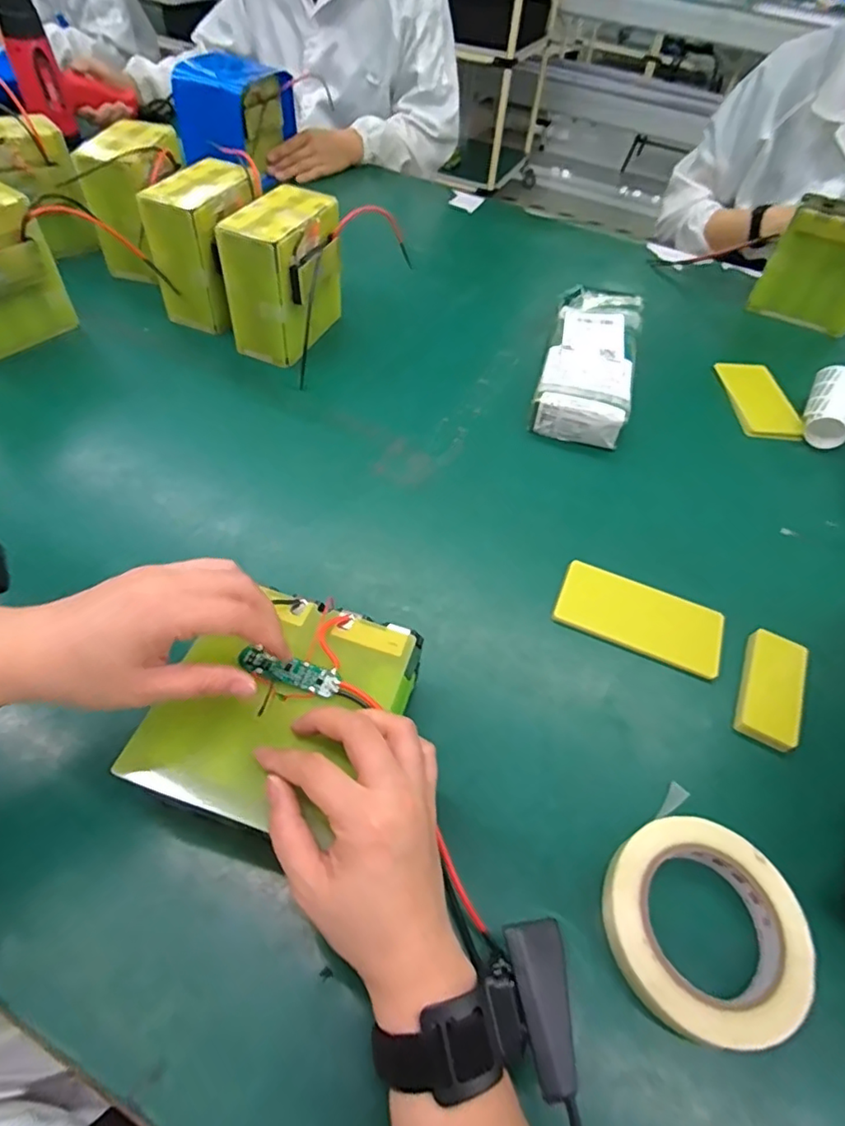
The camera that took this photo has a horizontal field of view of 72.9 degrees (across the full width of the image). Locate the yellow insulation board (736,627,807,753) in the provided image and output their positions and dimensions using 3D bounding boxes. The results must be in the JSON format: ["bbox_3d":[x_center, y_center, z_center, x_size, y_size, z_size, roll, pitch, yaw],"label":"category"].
[{"bbox_3d":[0.280,0.097,0.458,0.044,0.014,0.100,27,54,15],"label":"yellow insulation board"}]

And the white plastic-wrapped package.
[{"bbox_3d":[0.204,-0.251,0.705,0.107,0.050,0.274,16,52,7],"label":"white plastic-wrapped package"}]

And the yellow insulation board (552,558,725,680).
[{"bbox_3d":[0.186,0.048,0.494,0.135,0.013,0.068,22,53,11],"label":"yellow insulation board"}]

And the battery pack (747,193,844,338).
[{"bbox_3d":[0.565,-0.413,0.814,0.145,0.155,0.043,30,55,16],"label":"battery pack"}]

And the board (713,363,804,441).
[{"bbox_3d":[0.423,-0.206,0.718,0.075,0.009,0.145,5,52,-2],"label":"board"}]

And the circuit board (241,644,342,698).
[{"bbox_3d":[-0.083,0.068,0.359,0.065,0.004,0.016,16,53,6],"label":"circuit board"}]

